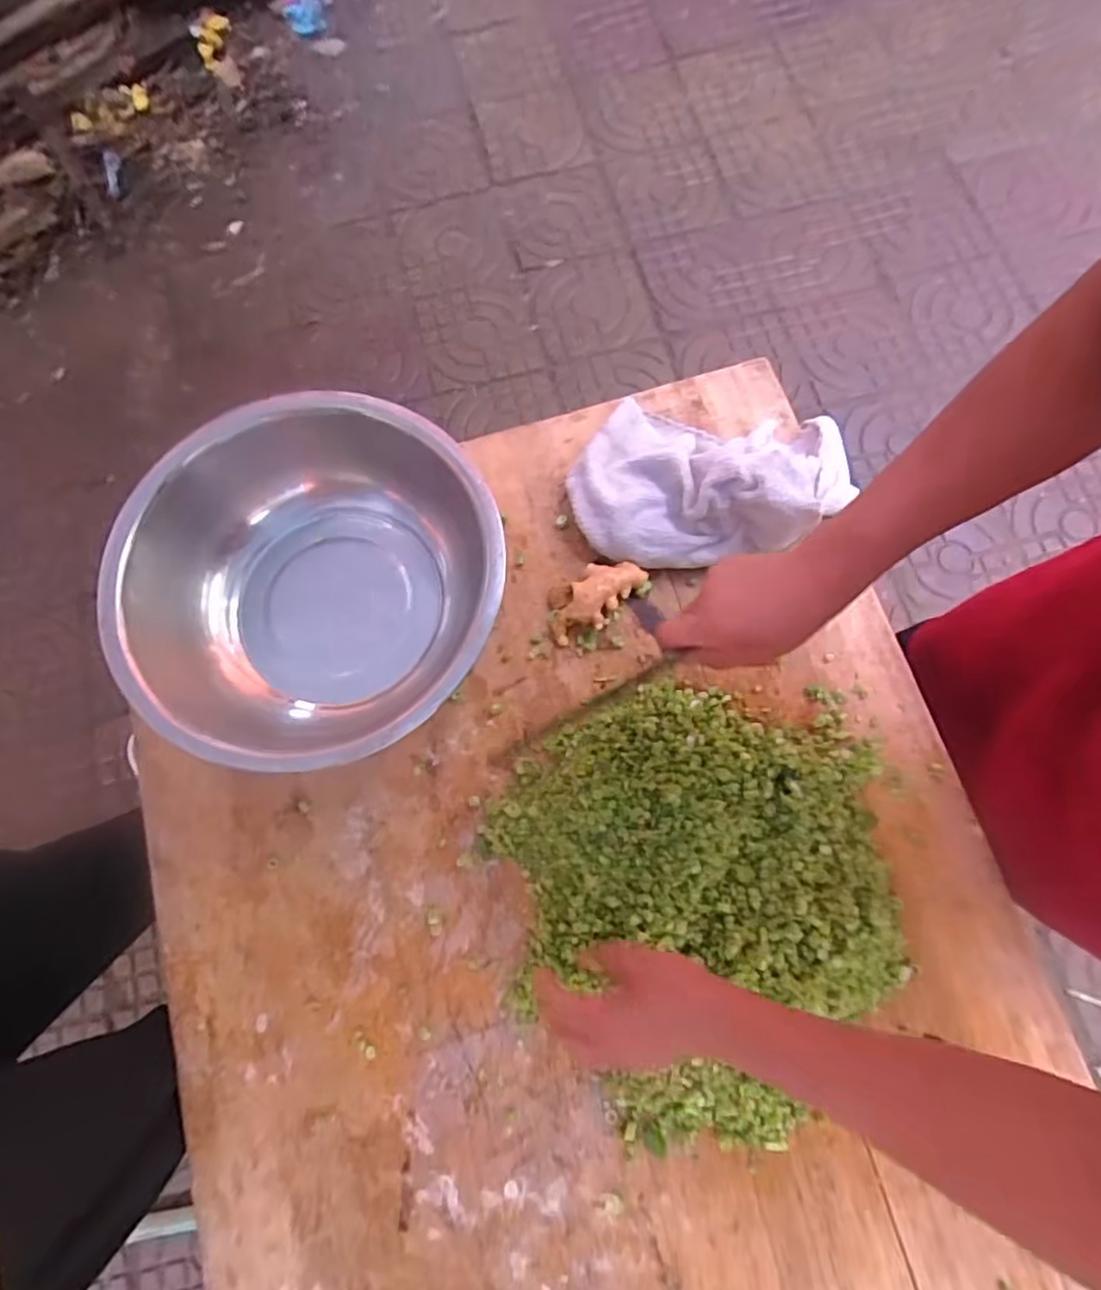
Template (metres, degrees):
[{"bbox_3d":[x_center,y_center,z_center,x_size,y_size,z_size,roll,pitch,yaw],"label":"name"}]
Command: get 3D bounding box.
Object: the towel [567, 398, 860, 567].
[{"bbox_3d":[0.156,-0.176,0.659,0.256,0.092,0.186,9,75,3],"label":"towel"}]

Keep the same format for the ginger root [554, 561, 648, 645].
[{"bbox_3d":[0.045,-0.048,0.667,0.049,0.028,0.108,44,80,11],"label":"ginger root"}]

